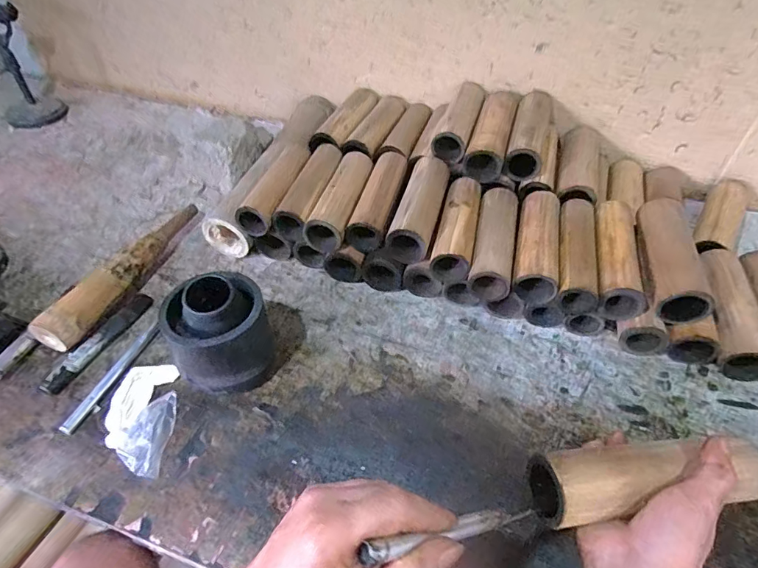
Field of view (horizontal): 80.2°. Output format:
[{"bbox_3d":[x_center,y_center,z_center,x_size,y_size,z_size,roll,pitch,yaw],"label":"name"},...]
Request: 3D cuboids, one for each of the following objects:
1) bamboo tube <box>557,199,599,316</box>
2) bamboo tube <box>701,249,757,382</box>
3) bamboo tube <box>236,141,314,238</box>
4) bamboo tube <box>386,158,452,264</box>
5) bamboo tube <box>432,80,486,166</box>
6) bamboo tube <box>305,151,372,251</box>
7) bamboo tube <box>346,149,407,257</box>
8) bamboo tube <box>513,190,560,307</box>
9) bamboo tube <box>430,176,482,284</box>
[{"bbox_3d":[0.258,-0.040,0.598,0.052,0.059,0.183,11,45,8],"label":"bamboo tube"},{"bbox_3d":[0.449,0.034,0.579,0.060,0.054,0.181,10,46,7],"label":"bamboo tube"},{"bbox_3d":[-0.149,-0.145,0.672,0.051,0.053,0.175,12,46,10],"label":"bamboo tube"},{"bbox_3d":[0.060,-0.113,0.642,0.057,0.059,0.177,13,46,11],"label":"bamboo tube"},{"bbox_3d":[0.132,-0.263,0.727,0.055,0.059,0.183,15,46,13],"label":"bamboo tube"},{"bbox_3d":[-0.052,-0.125,0.659,0.055,0.057,0.183,11,45,9],"label":"bamboo tube"},{"bbox_3d":[0.003,-0.126,0.656,0.053,0.057,0.176,13,46,11],"label":"bamboo tube"},{"bbox_3d":[0.211,-0.053,0.605,0.053,0.059,0.176,12,46,10],"label":"bamboo tube"},{"bbox_3d":[0.109,-0.076,0.624,0.051,0.058,0.180,12,46,10],"label":"bamboo tube"}]

